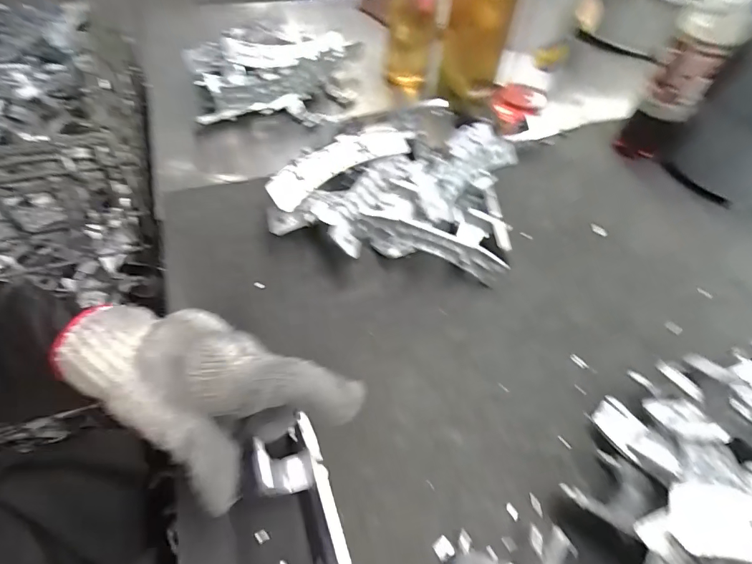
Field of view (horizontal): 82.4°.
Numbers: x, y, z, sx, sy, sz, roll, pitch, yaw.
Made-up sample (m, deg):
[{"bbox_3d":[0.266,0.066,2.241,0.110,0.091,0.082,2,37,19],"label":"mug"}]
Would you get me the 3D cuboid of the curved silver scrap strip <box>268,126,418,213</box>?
[{"bbox_3d":[-0.033,-0.123,0.429,0.169,0.015,0.044,-34,64,-26],"label":"curved silver scrap strip"}]

